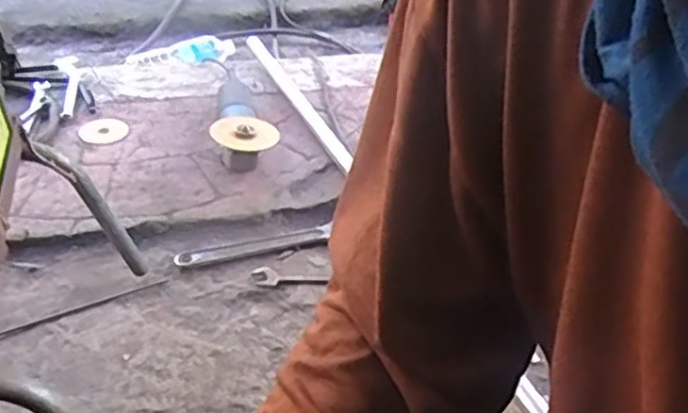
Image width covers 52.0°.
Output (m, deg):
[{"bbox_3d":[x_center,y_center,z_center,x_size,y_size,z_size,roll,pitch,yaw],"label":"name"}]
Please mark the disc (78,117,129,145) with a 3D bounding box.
[{"bbox_3d":[-0.389,-0.125,1.147,0.072,0.008,0.080,13,38,13],"label":"disc"}]

